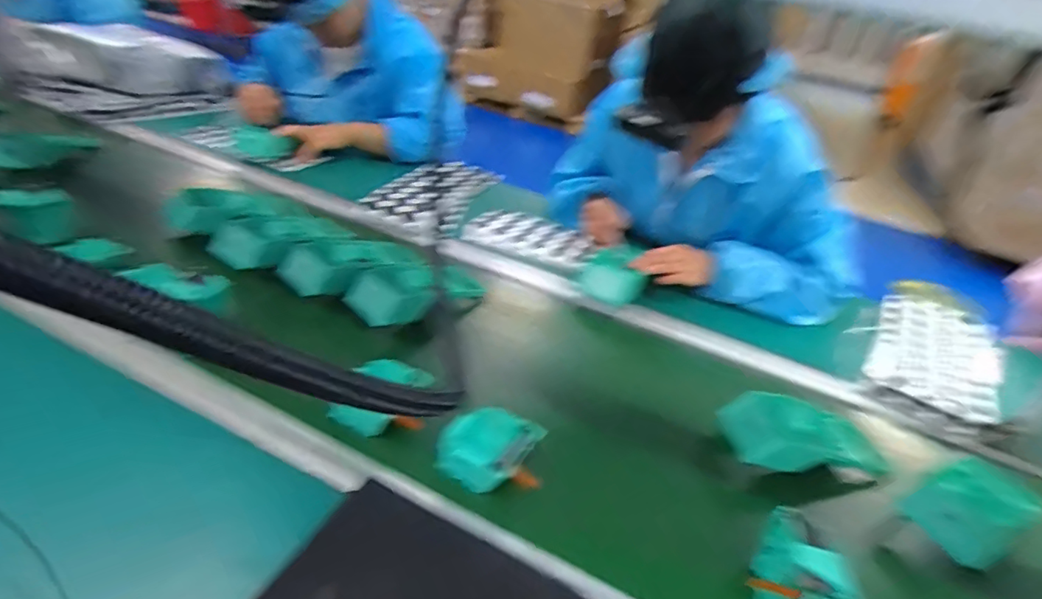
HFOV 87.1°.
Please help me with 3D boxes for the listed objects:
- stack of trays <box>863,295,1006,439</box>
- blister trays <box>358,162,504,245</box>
[{"bbox_3d":[0.626,0.083,0.826,0.161,0.027,0.340,27,38,26],"label":"stack of trays"},{"bbox_3d":[-0.172,-0.213,1.086,0.183,0.036,0.335,15,34,10],"label":"blister trays"}]

